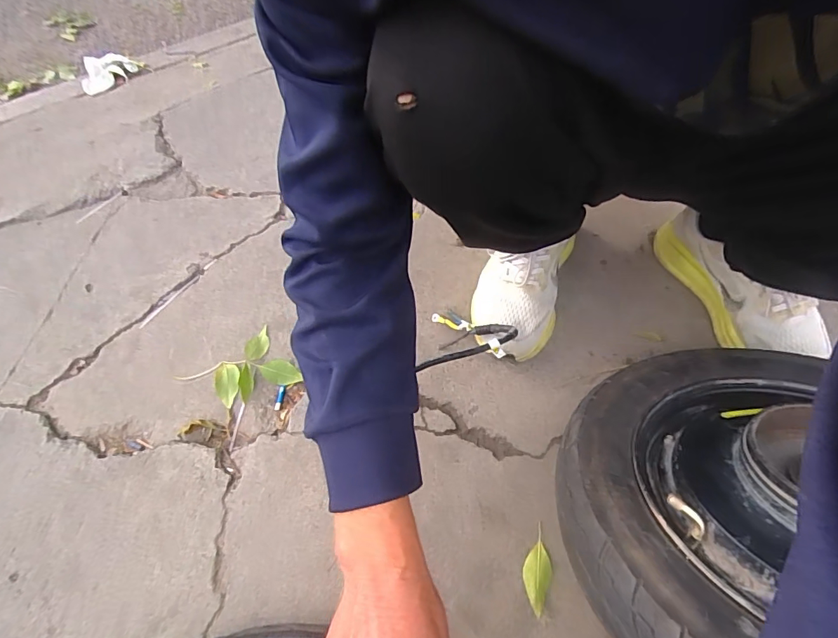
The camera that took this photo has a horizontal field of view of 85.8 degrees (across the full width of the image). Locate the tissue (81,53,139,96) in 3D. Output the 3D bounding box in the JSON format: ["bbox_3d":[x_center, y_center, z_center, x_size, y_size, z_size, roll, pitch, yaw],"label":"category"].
[{"bbox_3d":[-0.858,-0.681,1.239,0.146,0.056,0.096,-26,59,-12],"label":"tissue"}]

